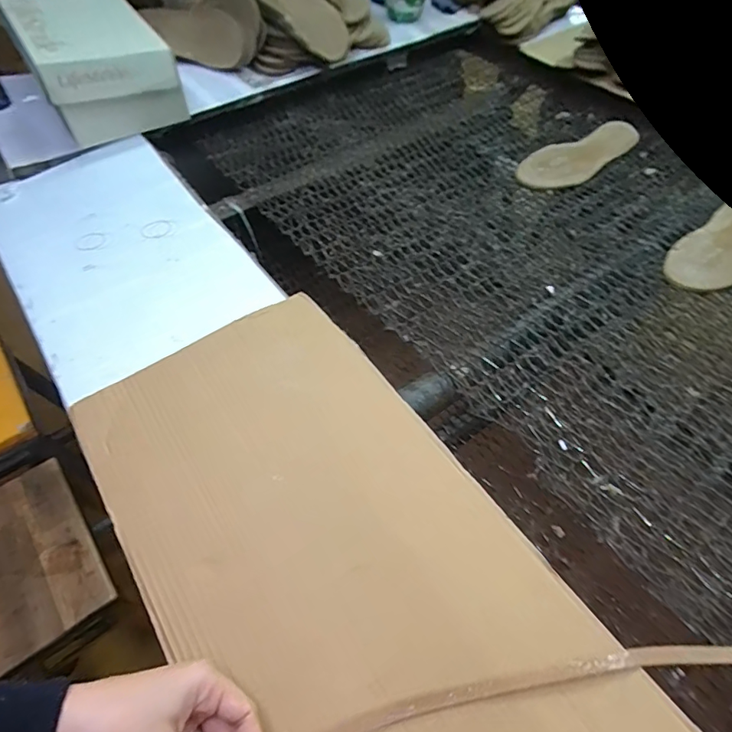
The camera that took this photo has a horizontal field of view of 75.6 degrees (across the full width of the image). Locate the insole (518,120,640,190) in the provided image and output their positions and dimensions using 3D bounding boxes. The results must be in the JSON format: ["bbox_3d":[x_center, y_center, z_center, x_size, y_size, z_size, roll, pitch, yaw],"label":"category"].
[{"bbox_3d":[0.363,-0.351,0.787,0.238,0.029,0.084,-26,58,-17],"label":"insole"}]

